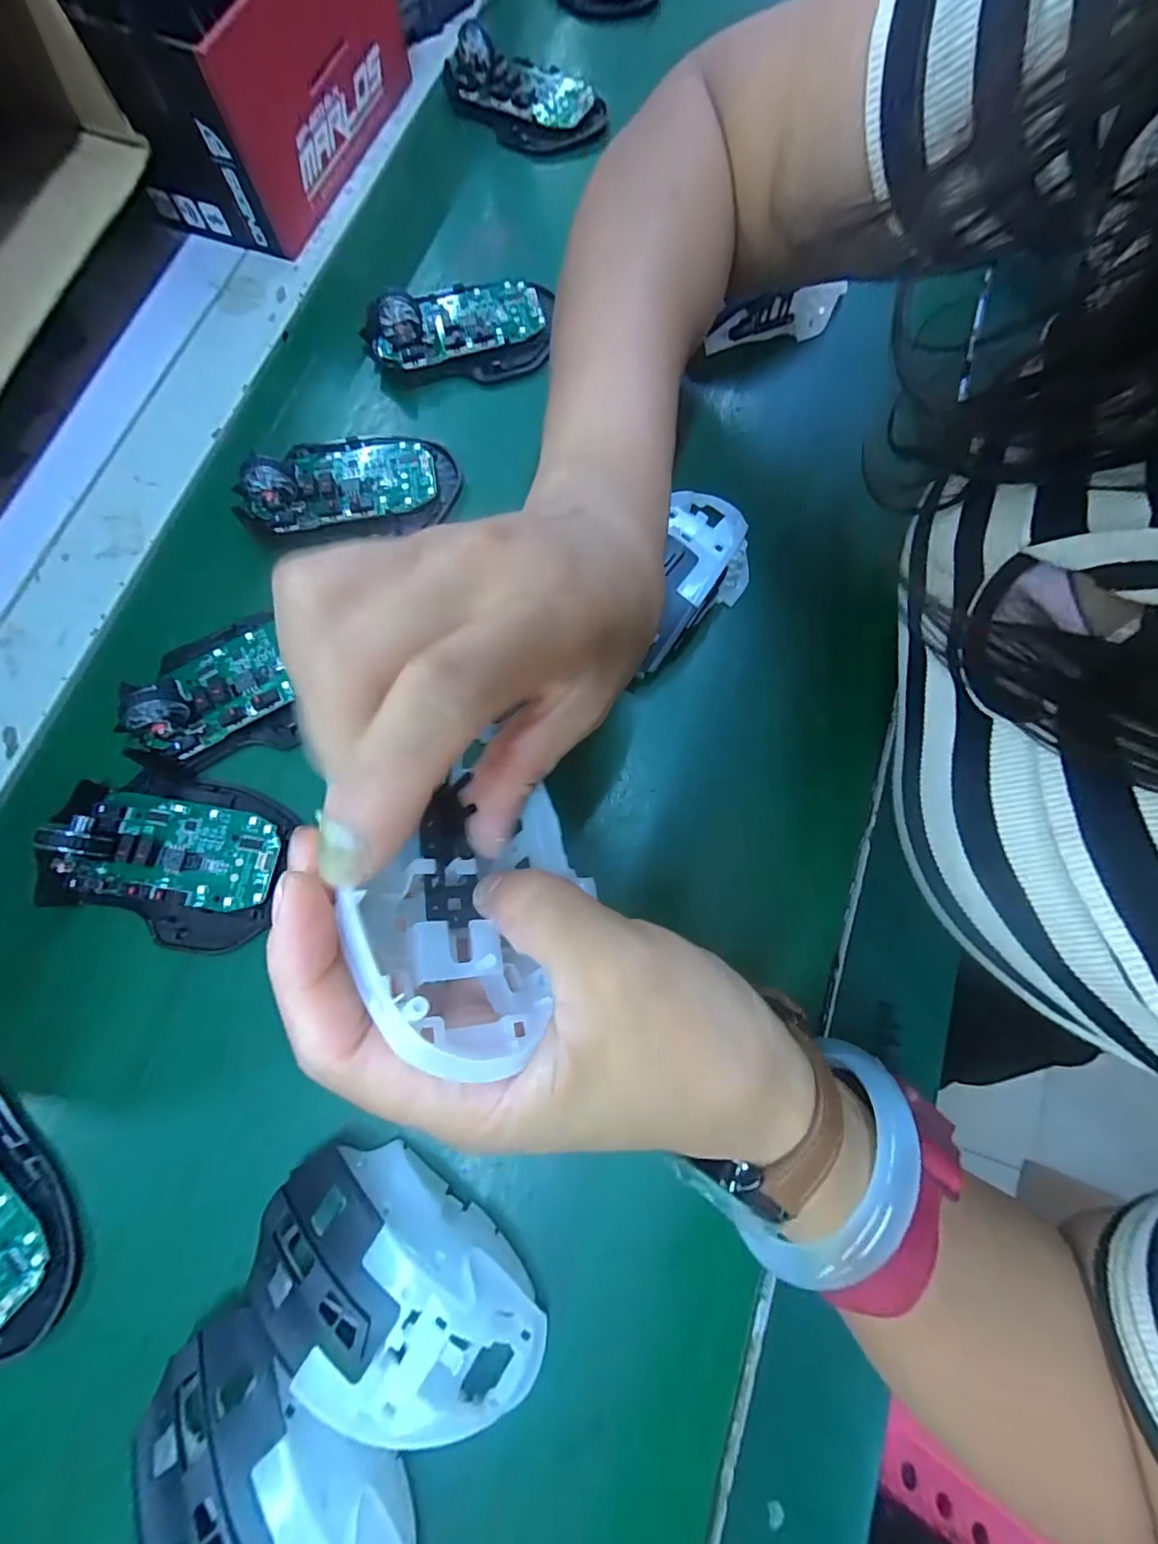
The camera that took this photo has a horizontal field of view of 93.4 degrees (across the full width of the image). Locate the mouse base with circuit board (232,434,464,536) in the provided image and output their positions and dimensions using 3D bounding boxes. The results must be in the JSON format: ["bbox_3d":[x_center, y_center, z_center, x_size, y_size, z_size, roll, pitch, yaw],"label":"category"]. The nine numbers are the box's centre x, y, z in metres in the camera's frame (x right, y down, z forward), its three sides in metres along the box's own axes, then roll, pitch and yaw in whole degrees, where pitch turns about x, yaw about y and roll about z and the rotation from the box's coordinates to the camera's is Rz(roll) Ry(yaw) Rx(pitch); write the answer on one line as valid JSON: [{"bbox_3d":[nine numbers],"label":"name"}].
[{"bbox_3d":[-0.127,-0.164,0.299,0.116,0.026,0.058,-7,77,-3],"label":"mouse base with circuit board"}]

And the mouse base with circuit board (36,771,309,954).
[{"bbox_3d":[-0.190,0.038,0.254,0.112,0.030,0.075,15,77,2],"label":"mouse base with circuit board"}]

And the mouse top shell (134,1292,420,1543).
[{"bbox_3d":[-0.104,0.251,0.188,0.063,0.035,0.113,-40,81,-10],"label":"mouse top shell"}]

